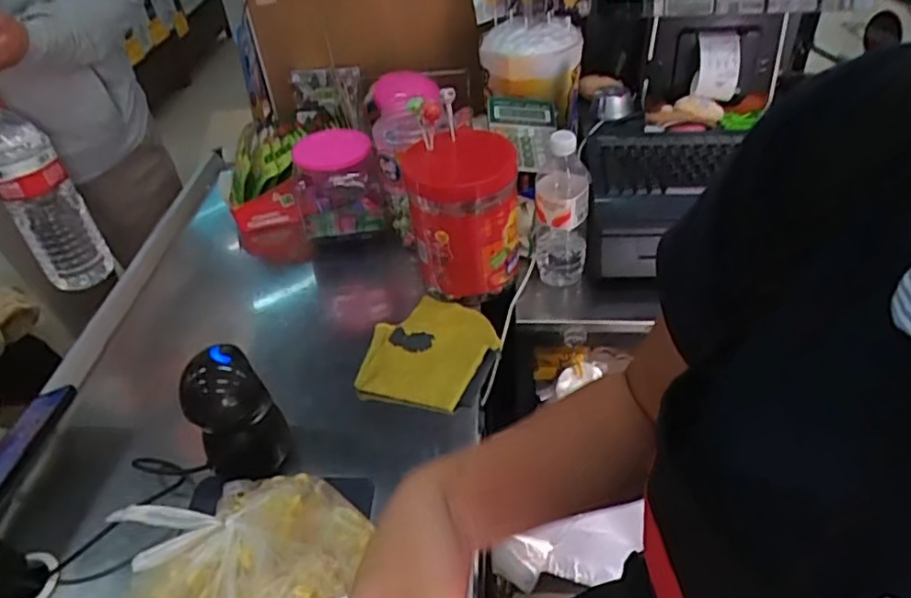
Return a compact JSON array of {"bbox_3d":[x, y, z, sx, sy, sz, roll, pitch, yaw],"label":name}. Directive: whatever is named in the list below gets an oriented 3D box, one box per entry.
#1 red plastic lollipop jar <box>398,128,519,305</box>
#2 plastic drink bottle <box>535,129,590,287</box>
[{"bbox_3d":[0.009,-0.113,0.886,0.141,0.194,0.129,-2,41,2],"label":"red plastic lollipop jar"},{"bbox_3d":[0.147,-0.118,0.874,0.073,0.234,0.060,3,42,8],"label":"plastic drink bottle"}]

